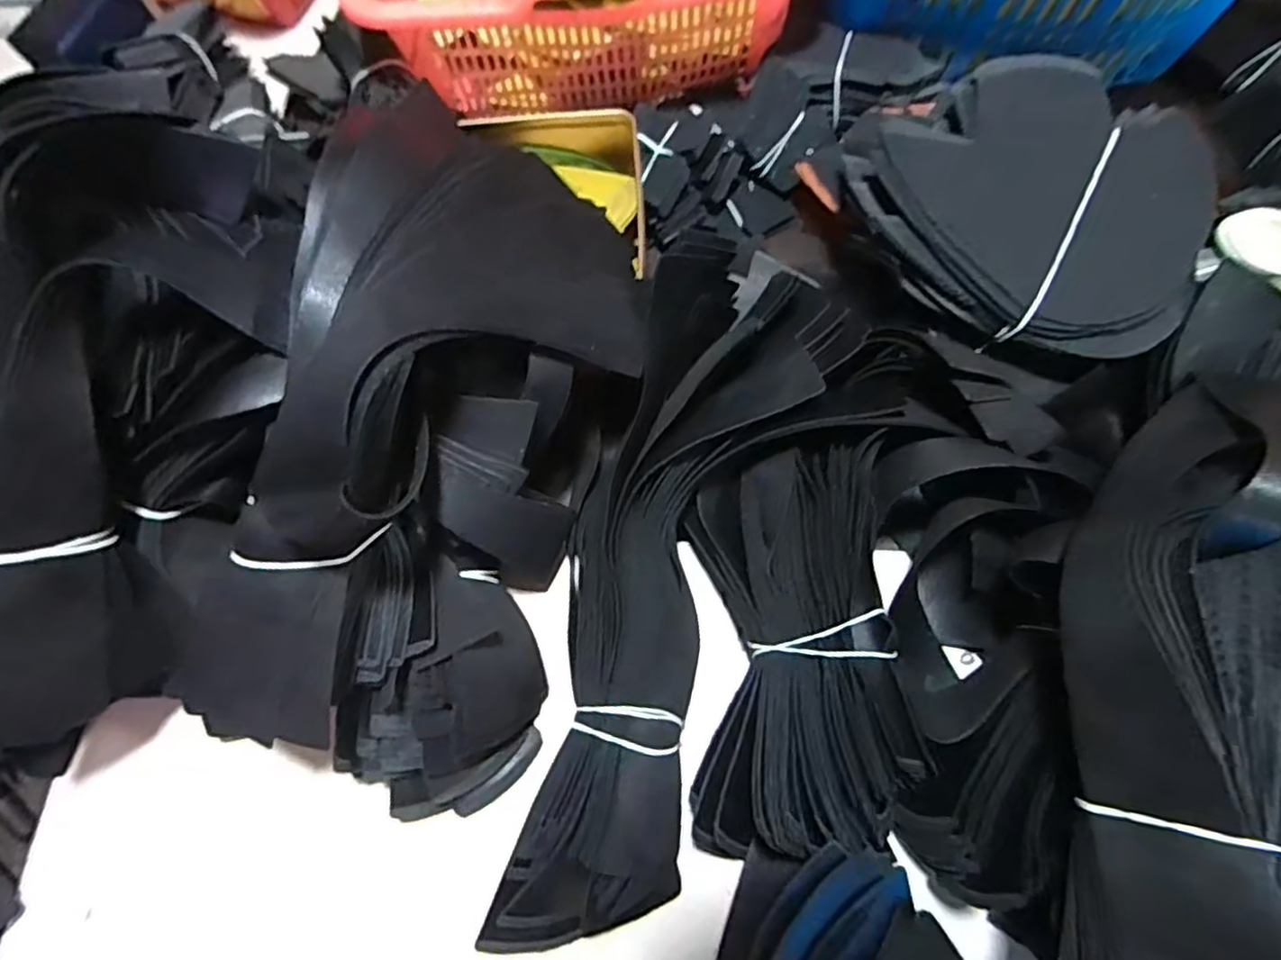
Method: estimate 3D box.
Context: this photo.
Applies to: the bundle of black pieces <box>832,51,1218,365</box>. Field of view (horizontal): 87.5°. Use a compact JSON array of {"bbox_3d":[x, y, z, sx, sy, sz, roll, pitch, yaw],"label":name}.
[{"bbox_3d":[0.264,-0.197,0.452,0.235,0.053,0.191,41,76,16],"label":"bundle of black pieces"}]

